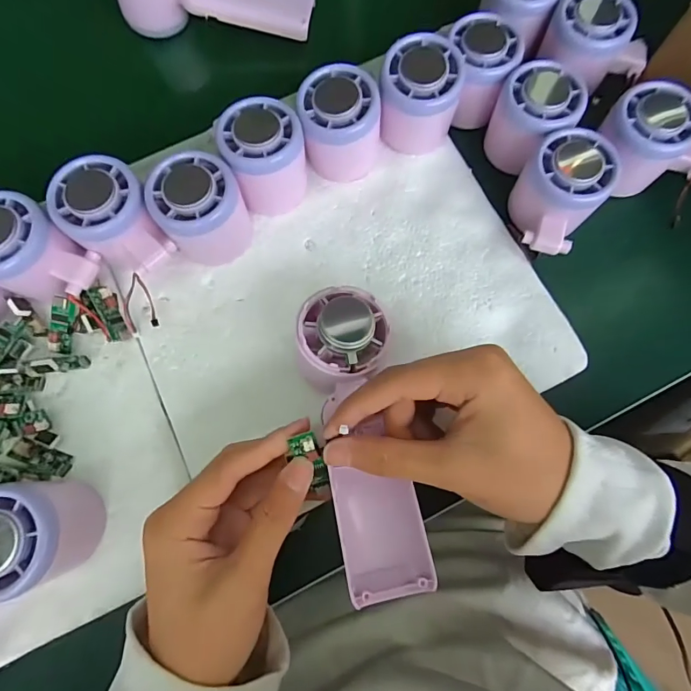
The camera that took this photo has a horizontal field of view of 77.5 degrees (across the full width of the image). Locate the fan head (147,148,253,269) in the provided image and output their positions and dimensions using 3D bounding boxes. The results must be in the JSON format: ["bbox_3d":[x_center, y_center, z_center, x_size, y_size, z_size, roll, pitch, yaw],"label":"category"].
[{"bbox_3d":[-0.096,-0.089,0.288,0.056,0.060,0.050,-13,77,-2],"label":"fan head"}]

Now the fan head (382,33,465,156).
[{"bbox_3d":[0.050,-0.173,0.306,0.057,0.063,0.049,1,77,1],"label":"fan head"}]

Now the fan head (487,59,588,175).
[{"bbox_3d":[0.132,-0.160,0.311,0.056,0.054,0.053,0,77,1],"label":"fan head"}]

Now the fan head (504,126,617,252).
[{"bbox_3d":[0.142,-0.101,0.293,0.054,0.052,0.068,35,80,9],"label":"fan head"}]

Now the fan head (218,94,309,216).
[{"bbox_3d":[-0.054,-0.128,0.298,0.051,0.058,0.050,0,77,1],"label":"fan head"}]

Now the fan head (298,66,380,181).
[{"bbox_3d":[-0.003,-0.155,0.306,0.054,0.058,0.049,-12,77,-2],"label":"fan head"}]

